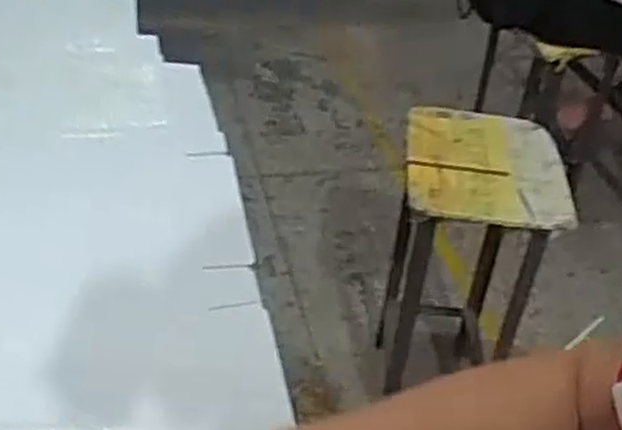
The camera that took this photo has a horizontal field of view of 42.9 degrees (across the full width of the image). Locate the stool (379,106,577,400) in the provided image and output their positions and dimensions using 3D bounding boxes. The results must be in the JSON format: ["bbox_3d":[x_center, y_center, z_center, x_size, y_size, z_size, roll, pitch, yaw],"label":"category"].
[{"bbox_3d":[0.237,0.124,1.356,0.239,0.535,0.297,7,35,1],"label":"stool"}]

